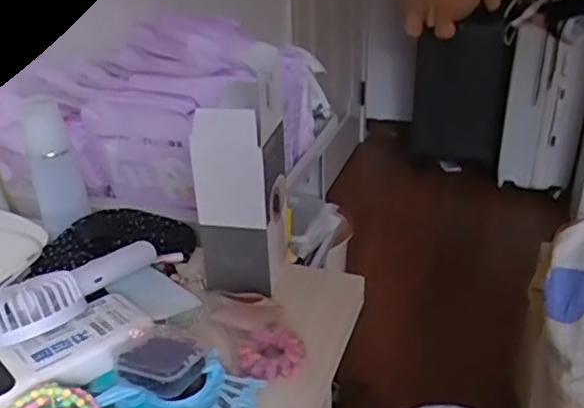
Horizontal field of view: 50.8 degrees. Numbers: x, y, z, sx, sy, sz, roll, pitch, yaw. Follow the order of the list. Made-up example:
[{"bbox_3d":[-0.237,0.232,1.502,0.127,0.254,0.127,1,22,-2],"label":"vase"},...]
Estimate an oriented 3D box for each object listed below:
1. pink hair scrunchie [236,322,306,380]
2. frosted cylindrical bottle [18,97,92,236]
[{"bbox_3d":[-0.017,0.119,0.487,0.049,0.020,0.052,-1,29,1],"label":"pink hair scrunchie"},{"bbox_3d":[-0.239,-0.042,0.618,0.041,0.124,0.038,16,33,29],"label":"frosted cylindrical bottle"}]

